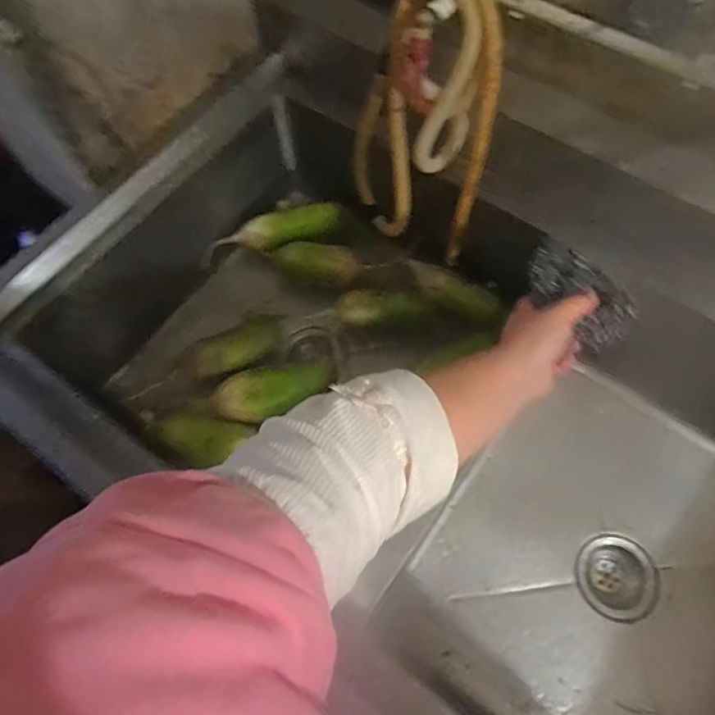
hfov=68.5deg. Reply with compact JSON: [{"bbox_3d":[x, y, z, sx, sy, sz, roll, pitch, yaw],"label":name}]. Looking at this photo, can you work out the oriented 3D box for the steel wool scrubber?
[{"bbox_3d":[0.218,-0.067,0.517,0.070,0.023,0.114,-39,69,-14],"label":"steel wool scrubber"}]

